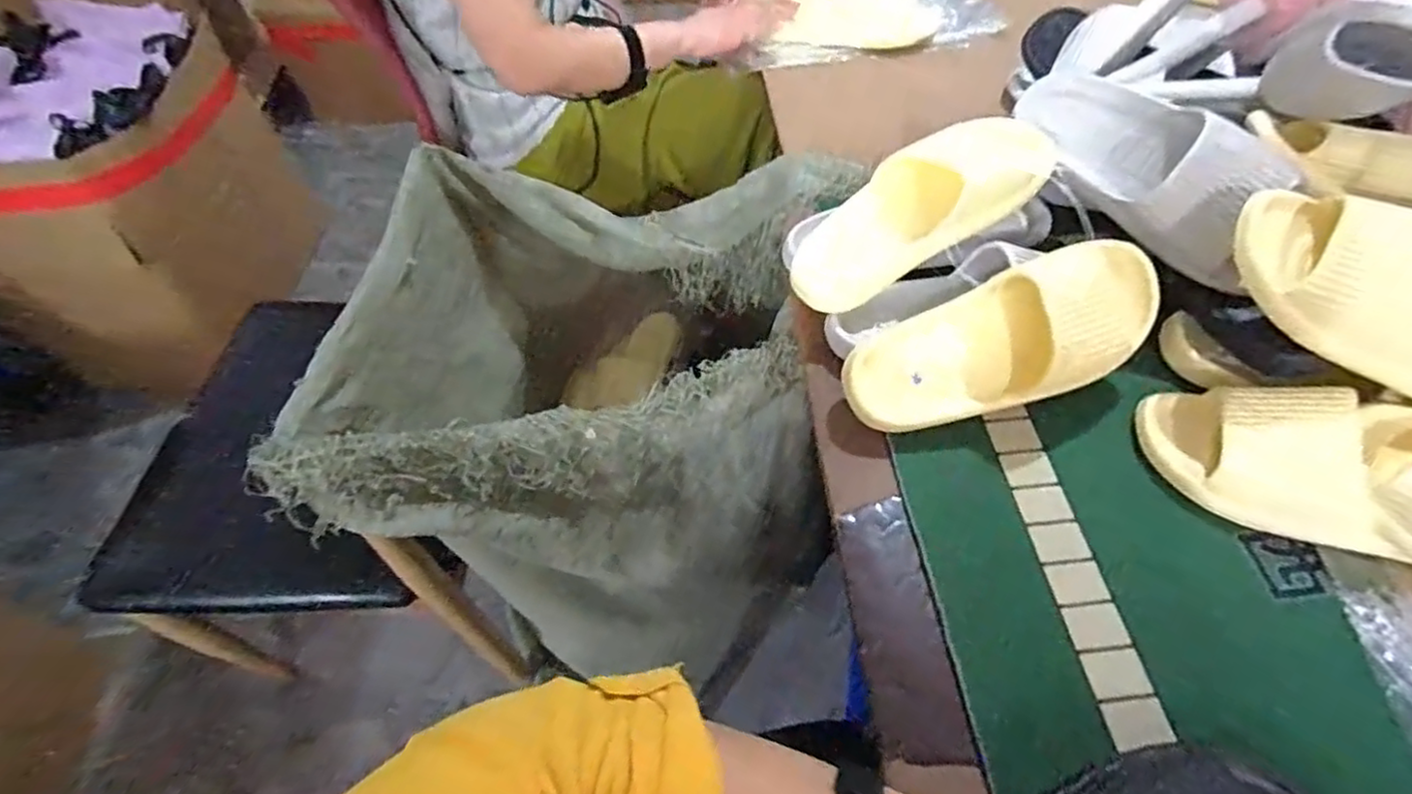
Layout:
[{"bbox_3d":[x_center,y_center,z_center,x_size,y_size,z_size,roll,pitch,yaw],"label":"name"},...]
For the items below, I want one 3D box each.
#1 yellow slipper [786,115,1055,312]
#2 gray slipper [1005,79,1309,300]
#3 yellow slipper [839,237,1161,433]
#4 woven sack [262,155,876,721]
[{"bbox_3d":[0.190,-0.167,0.598,0.254,0.068,0.088,-33,55,8],"label":"yellow slipper"},{"bbox_3d":[0.377,-0.204,0.581,0.099,0.082,0.245,-26,57,-17],"label":"gray slipper"},{"bbox_3d":[0.242,-0.042,0.540,0.262,0.078,0.108,-22,92,3],"label":"yellow slipper"},{"bbox_3d":[-0.104,0.010,0.830,0.462,0.444,0.510,4,53,4],"label":"woven sack"}]

